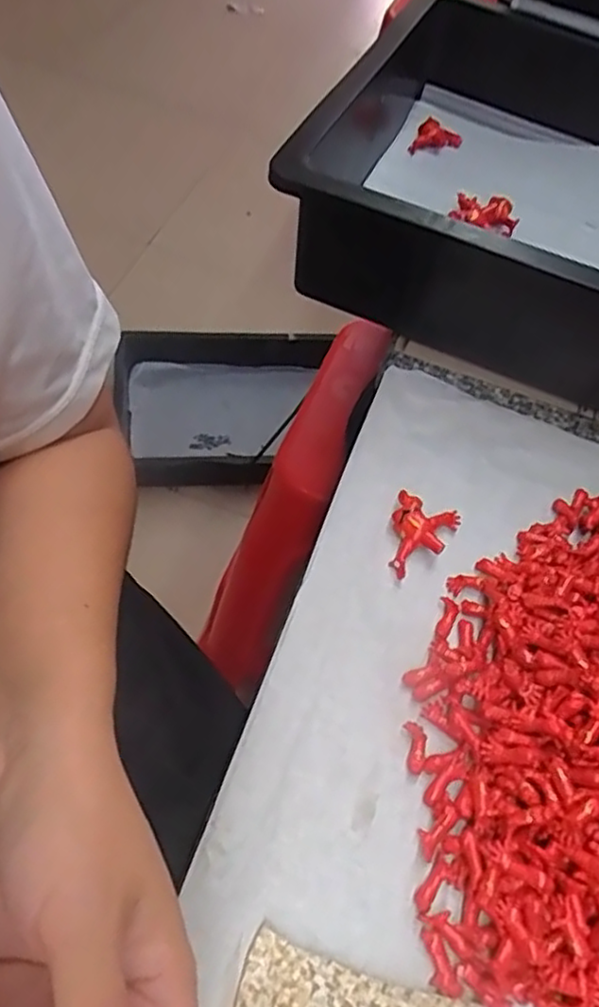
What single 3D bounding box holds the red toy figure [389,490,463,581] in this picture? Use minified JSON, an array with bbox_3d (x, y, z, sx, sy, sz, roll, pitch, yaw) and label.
[{"bbox_3d":[0.064,0.018,0.364,0.034,0.013,0.046,22,55,3],"label":"red toy figure"}]

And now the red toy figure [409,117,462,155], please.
[{"bbox_3d":[0.115,-0.305,0.574,0.039,0.015,0.041,19,55,2],"label":"red toy figure"}]

